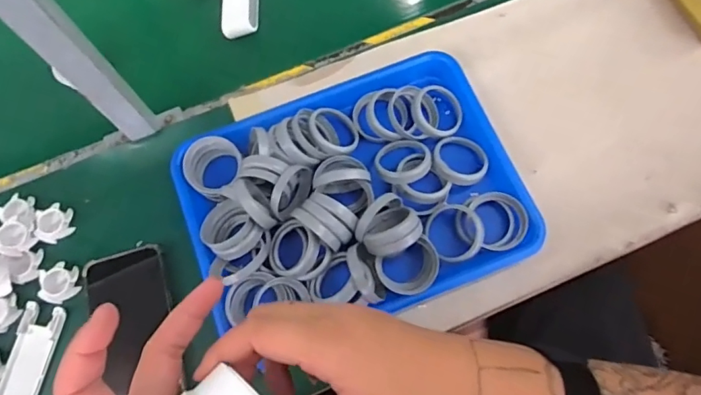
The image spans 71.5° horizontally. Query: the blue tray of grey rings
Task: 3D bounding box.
[{"bbox_3d":[0.005,-0.006,0.487,0.317,0.055,0.237,-23,75,-4],"label":"blue tray of grey rings"}]

